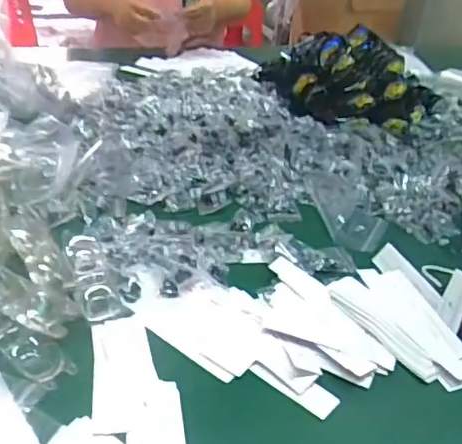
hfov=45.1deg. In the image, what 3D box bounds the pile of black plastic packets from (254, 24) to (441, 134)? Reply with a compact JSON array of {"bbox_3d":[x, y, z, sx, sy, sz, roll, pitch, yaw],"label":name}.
[{"bbox_3d":[0.221,-0.302,1.141,0.387,0.114,0.261,18,36,16],"label":"pile of black plastic packets"}]

